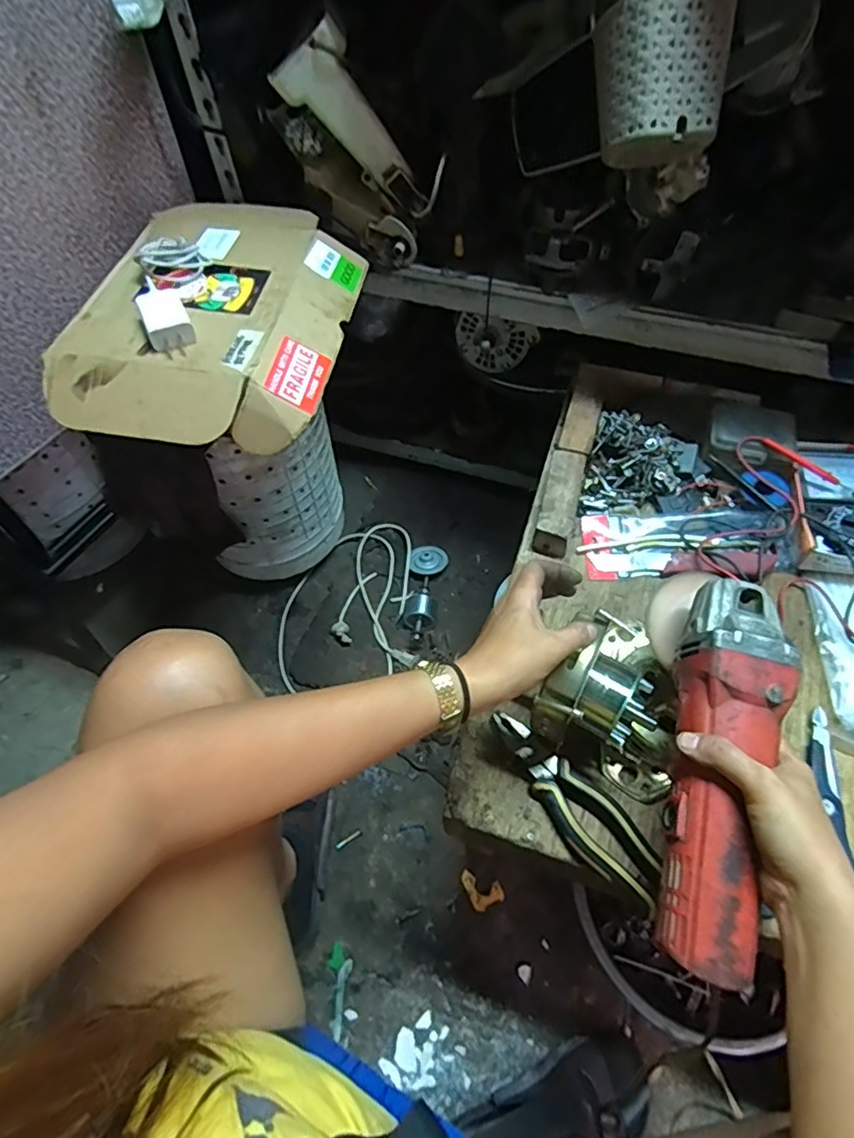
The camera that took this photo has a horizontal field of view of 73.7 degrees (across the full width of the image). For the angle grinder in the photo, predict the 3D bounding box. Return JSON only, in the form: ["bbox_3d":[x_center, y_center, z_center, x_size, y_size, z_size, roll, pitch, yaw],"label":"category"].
[{"bbox_3d":[0.200,0.124,0.399,0.076,0.078,0.271,11,67,9],"label":"angle grinder"}]

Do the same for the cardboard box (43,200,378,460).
[{"bbox_3d":[-0.218,-0.284,0.618,0.257,0.072,0.373,7,59,6],"label":"cardboard box"}]

